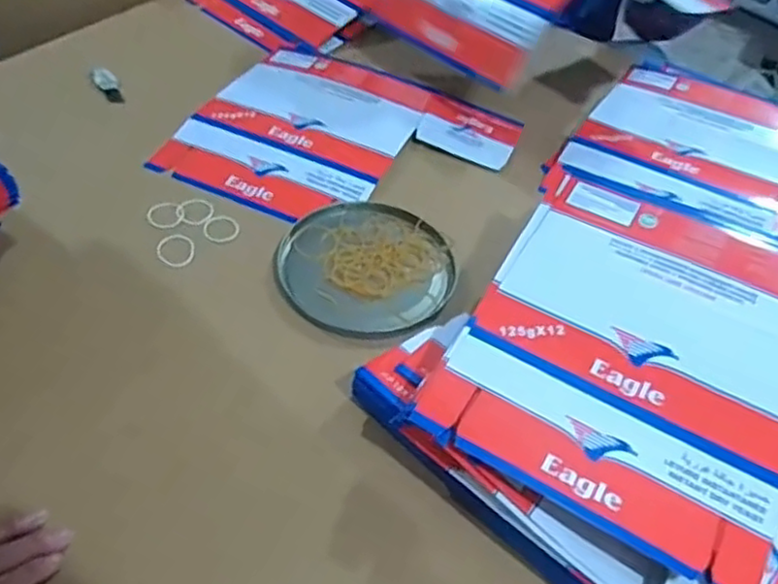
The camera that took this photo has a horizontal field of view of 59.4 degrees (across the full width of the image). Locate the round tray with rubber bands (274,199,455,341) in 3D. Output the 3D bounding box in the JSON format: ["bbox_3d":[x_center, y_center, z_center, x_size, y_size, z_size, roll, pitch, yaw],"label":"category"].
[{"bbox_3d":[-0.021,-0.027,0.662,0.162,0.009,0.166,3,48,-3],"label":"round tray with rubber bands"}]

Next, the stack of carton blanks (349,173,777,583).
[{"bbox_3d":[0.228,0.083,0.522,0.390,0.109,0.355,38,55,25],"label":"stack of carton blanks"}]

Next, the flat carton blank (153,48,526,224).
[{"bbox_3d":[-0.050,-0.178,0.784,0.331,0.011,0.294,22,50,13],"label":"flat carton blank"}]

